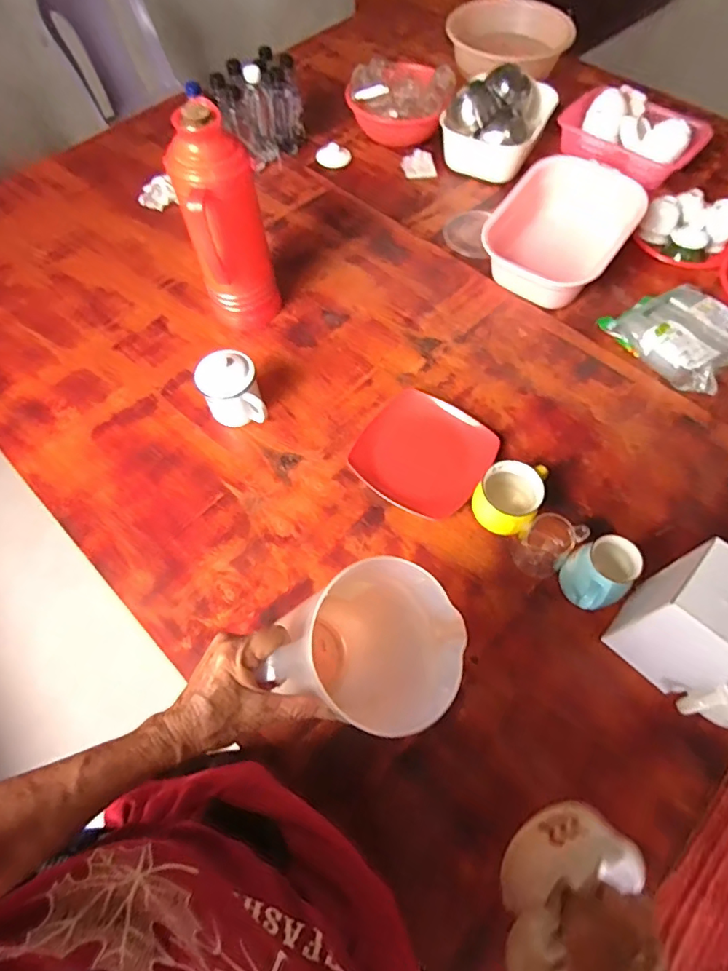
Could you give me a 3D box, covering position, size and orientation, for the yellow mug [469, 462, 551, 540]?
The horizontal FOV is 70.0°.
[{"bbox_3d":[0.217,0.018,0.787,0.097,0.080,0.106,-1,61,2],"label":"yellow mug"}]

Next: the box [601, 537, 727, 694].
[{"bbox_3d":[0.395,0.174,0.631,0.114,0.199,0.121,35,68,19],"label":"box"}]

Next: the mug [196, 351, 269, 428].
[{"bbox_3d":[-0.217,-0.150,0.870,0.094,0.119,0.092,0,63,1],"label":"mug"}]

